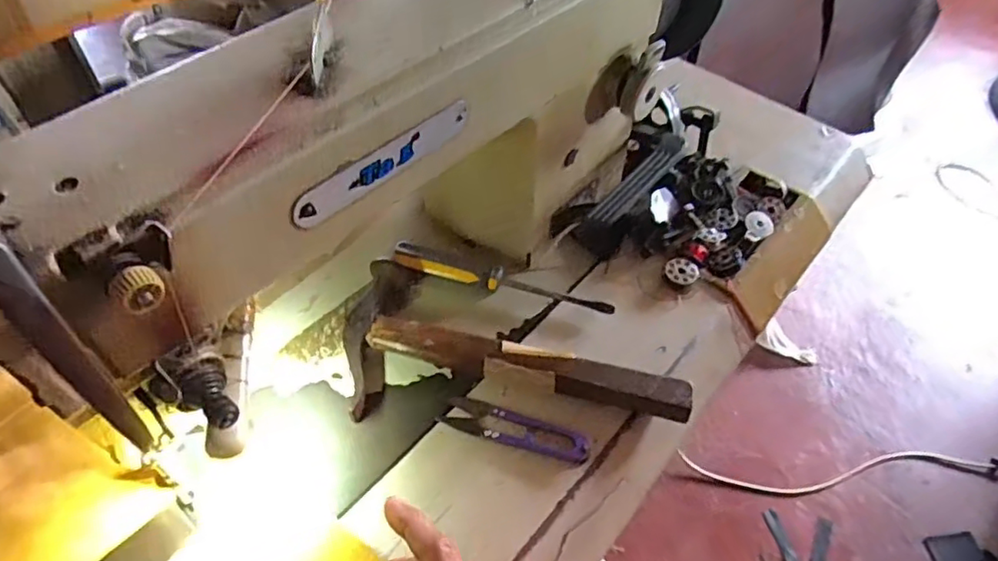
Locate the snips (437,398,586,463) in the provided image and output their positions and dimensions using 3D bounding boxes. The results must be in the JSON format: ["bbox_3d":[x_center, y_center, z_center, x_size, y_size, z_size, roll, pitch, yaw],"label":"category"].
[{"bbox_3d":[0.011,0.096,0.392,0.096,0.006,0.024,17,54,11],"label":"snips"}]

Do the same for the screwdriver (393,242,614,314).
[{"bbox_3d":[0.002,0.000,0.459,0.166,0.019,0.018,13,54,7],"label":"screwdriver"}]

